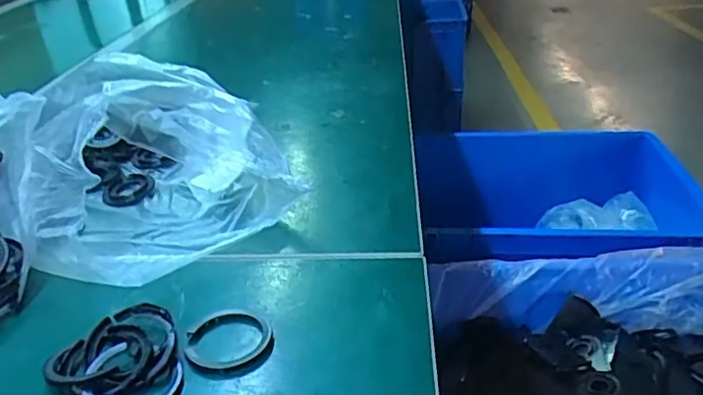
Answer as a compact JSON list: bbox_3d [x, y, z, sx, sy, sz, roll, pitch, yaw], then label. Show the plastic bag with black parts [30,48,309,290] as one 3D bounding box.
[{"bbox_3d":[-0.170,-0.040,0.480,0.182,0.091,0.225,-19,32,-25],"label":"plastic bag with black parts"}]

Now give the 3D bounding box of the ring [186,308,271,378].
[{"bbox_3d":[-0.071,0.083,0.347,0.048,0.004,0.050,-7,29,-6],"label":"ring"}]

